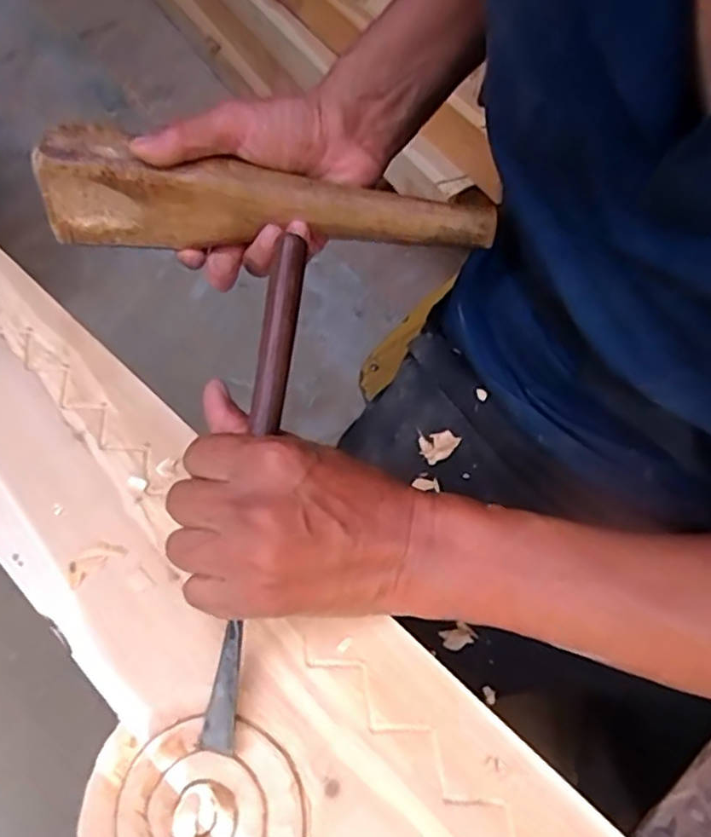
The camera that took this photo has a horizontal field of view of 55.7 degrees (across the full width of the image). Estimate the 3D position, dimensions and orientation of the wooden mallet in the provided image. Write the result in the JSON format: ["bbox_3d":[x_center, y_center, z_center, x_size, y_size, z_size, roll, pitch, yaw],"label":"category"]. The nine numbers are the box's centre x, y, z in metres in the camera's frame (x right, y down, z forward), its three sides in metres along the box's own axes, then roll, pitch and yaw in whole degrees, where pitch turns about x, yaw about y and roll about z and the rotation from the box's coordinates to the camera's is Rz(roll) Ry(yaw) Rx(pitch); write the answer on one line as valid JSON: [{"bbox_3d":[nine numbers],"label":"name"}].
[{"bbox_3d":[-0.052,-0.137,0.420,0.271,0.059,0.043,3,59,-2],"label":"wooden mallet"}]

